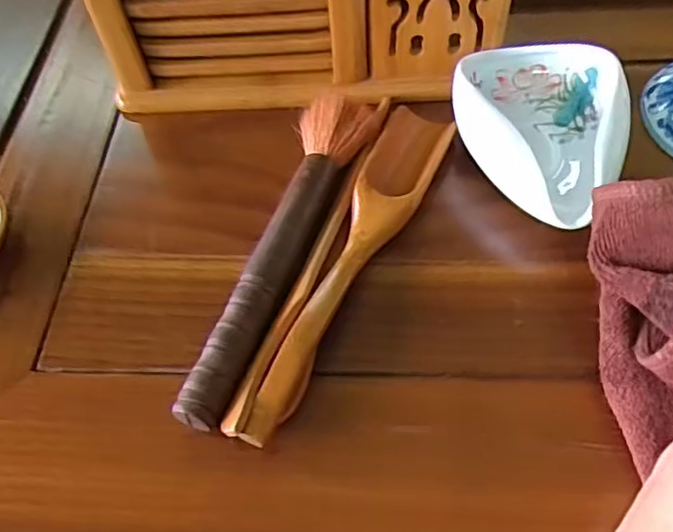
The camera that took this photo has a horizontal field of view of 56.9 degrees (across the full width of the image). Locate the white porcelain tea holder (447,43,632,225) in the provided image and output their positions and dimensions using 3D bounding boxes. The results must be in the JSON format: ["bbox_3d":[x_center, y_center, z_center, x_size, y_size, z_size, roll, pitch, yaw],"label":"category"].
[{"bbox_3d":[0.086,-0.060,0.268,0.068,0.031,0.099,4,57,7],"label":"white porcelain tea holder"}]

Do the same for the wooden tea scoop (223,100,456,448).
[{"bbox_3d":[0.008,-0.006,0.250,0.034,0.013,0.168,16,59,14],"label":"wooden tea scoop"}]

